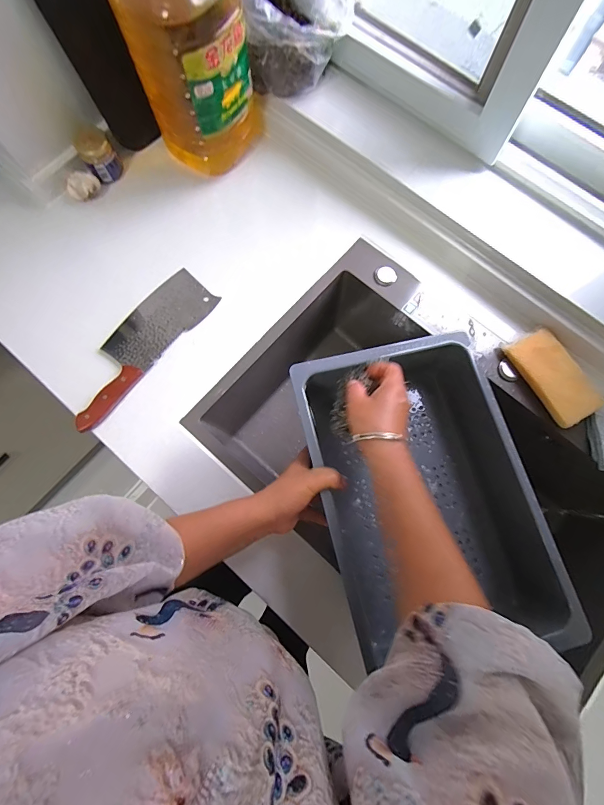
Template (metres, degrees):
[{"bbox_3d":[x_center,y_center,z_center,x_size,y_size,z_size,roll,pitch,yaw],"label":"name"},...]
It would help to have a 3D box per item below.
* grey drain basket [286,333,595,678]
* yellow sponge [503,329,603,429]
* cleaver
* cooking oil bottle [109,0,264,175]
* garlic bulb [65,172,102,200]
[{"bbox_3d":[0.149,0.110,0.474,0.253,0.105,0.367,-12,77,-2],"label":"grey drain basket"},{"bbox_3d":[0.392,-0.040,0.573,0.076,0.032,0.150,-29,78,-6],"label":"yellow sponge"},{"bbox_3d":[-0.269,-0.098,0.588,0.102,0.022,0.288,40,80,9],"label":"cleaver"},{"bbox_3d":[-0.154,-0.520,0.527,0.123,0.331,0.148,38,80,8],"label":"cooking oil bottle"},{"bbox_3d":[-0.384,-0.381,0.639,0.034,0.036,0.052,42,81,9],"label":"garlic bulb"}]

